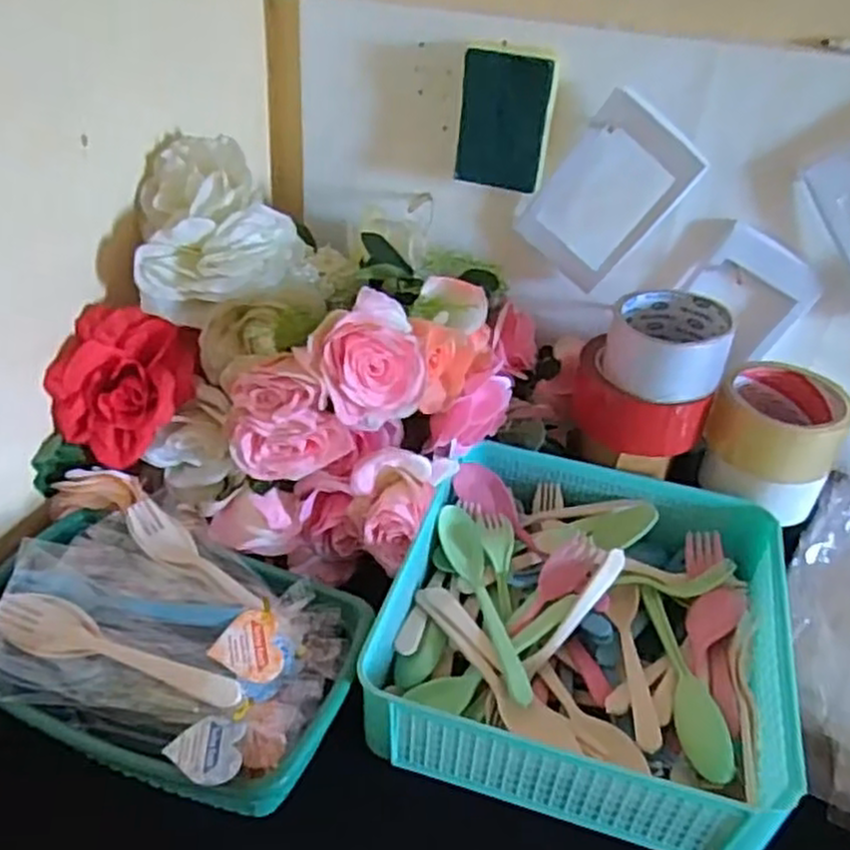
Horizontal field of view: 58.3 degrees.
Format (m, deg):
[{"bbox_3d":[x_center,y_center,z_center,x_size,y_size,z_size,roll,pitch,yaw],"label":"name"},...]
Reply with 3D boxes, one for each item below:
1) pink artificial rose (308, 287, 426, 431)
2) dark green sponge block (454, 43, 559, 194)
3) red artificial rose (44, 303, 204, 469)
[{"bbox_3d":[-0.040,-0.041,0.507,0.076,0.084,0.064,-3,37,-10],"label":"pink artificial rose"},{"bbox_3d":[0.062,-0.240,0.599,0.071,0.097,0.025,14,37,13],"label":"dark green sponge block"},{"bbox_3d":[-0.218,-0.032,0.556,0.087,0.108,0.060,35,2,-10],"label":"red artificial rose"}]

